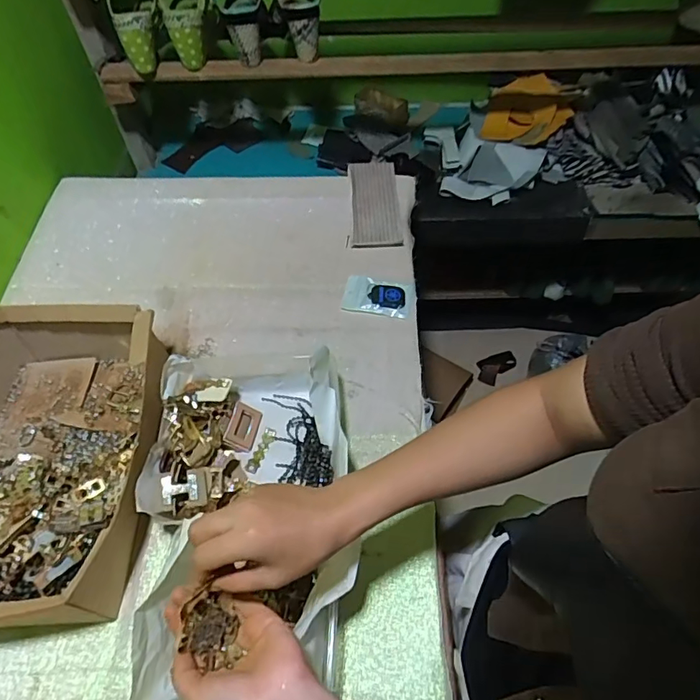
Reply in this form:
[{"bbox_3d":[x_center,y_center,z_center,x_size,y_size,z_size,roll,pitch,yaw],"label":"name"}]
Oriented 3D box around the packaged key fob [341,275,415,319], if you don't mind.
[{"bbox_3d":[0.043,-0.082,0.738,0.101,0.011,0.064,11,56,8],"label":"packaged key fob"}]

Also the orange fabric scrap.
[{"bbox_3d":[0.367,-0.495,1.030,0.164,0.057,0.170,13,56,10],"label":"orange fabric scrap"}]

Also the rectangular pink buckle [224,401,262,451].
[{"bbox_3d":[-0.130,0.093,0.613,0.037,0.011,0.053,27,68,-17],"label":"rectangular pink buckle"}]

